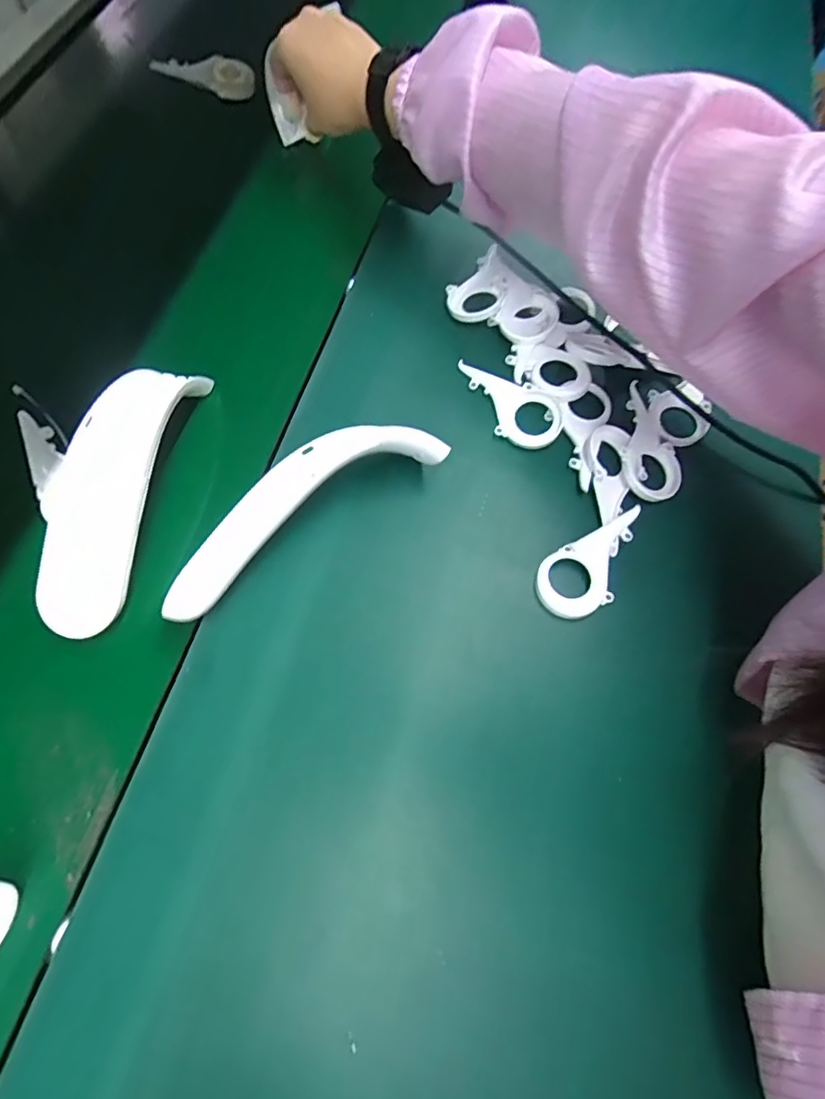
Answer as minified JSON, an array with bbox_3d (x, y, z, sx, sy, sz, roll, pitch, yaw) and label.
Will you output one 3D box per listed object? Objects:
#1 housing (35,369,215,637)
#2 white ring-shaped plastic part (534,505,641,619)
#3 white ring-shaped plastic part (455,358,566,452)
[{"bbox_3d":[-0.199,-0.047,0.342,0.060,0.038,0.193,8,67,4],"label":"housing"},{"bbox_3d":[0.123,0.011,0.348,0.090,0.010,0.046,-26,69,-11],"label":"white ring-shaped plastic part"},{"bbox_3d":[0.069,-0.111,0.396,0.094,0.011,0.044,36,71,15],"label":"white ring-shaped plastic part"}]

